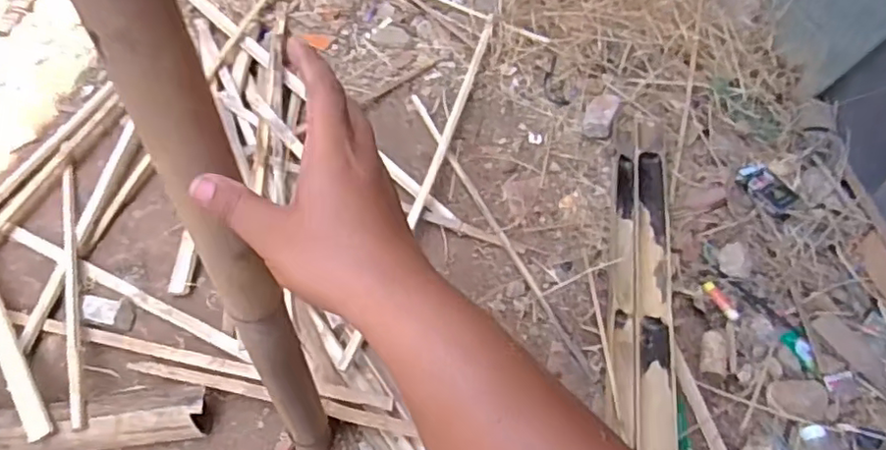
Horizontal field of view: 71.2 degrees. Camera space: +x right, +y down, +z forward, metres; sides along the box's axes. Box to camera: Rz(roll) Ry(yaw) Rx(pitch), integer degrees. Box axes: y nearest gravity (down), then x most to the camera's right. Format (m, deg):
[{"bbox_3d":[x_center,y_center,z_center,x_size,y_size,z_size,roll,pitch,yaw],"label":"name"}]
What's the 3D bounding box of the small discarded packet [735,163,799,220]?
[{"bbox_3d":[0.592,-0.064,1.123,0.066,0.017,0.114,-22,55,-17],"label":"small discarded packet"}]

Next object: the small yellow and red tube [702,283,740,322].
[{"bbox_3d":[0.459,0.125,1.018,0.019,0.011,0.073,-21,55,-16],"label":"small yellow and red tube"}]

